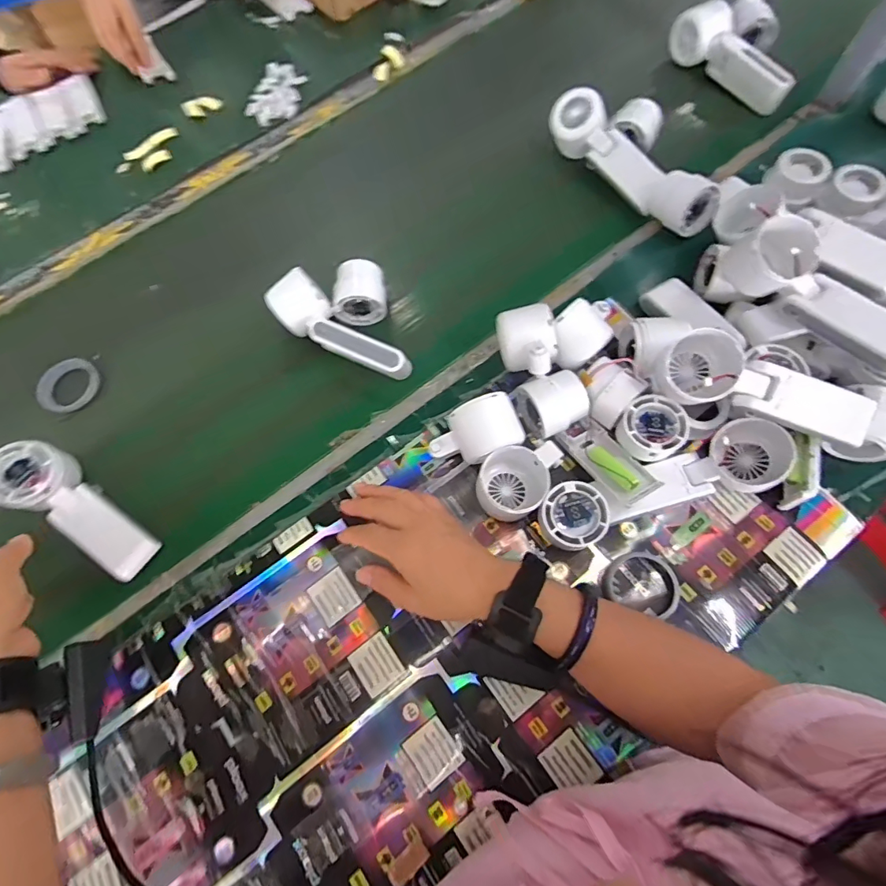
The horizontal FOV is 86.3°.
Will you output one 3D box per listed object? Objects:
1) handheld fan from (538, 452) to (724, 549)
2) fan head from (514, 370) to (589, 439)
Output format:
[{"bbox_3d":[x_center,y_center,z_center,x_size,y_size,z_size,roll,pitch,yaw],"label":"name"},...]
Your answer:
[{"bbox_3d":[0.158,0.047,0.410,0.159,0.043,0.050,-21,69,-5],"label":"handheld fan"},{"bbox_3d":[0.101,-0.037,0.436,0.051,0.044,0.057,-25,70,-7],"label":"fan head"}]

